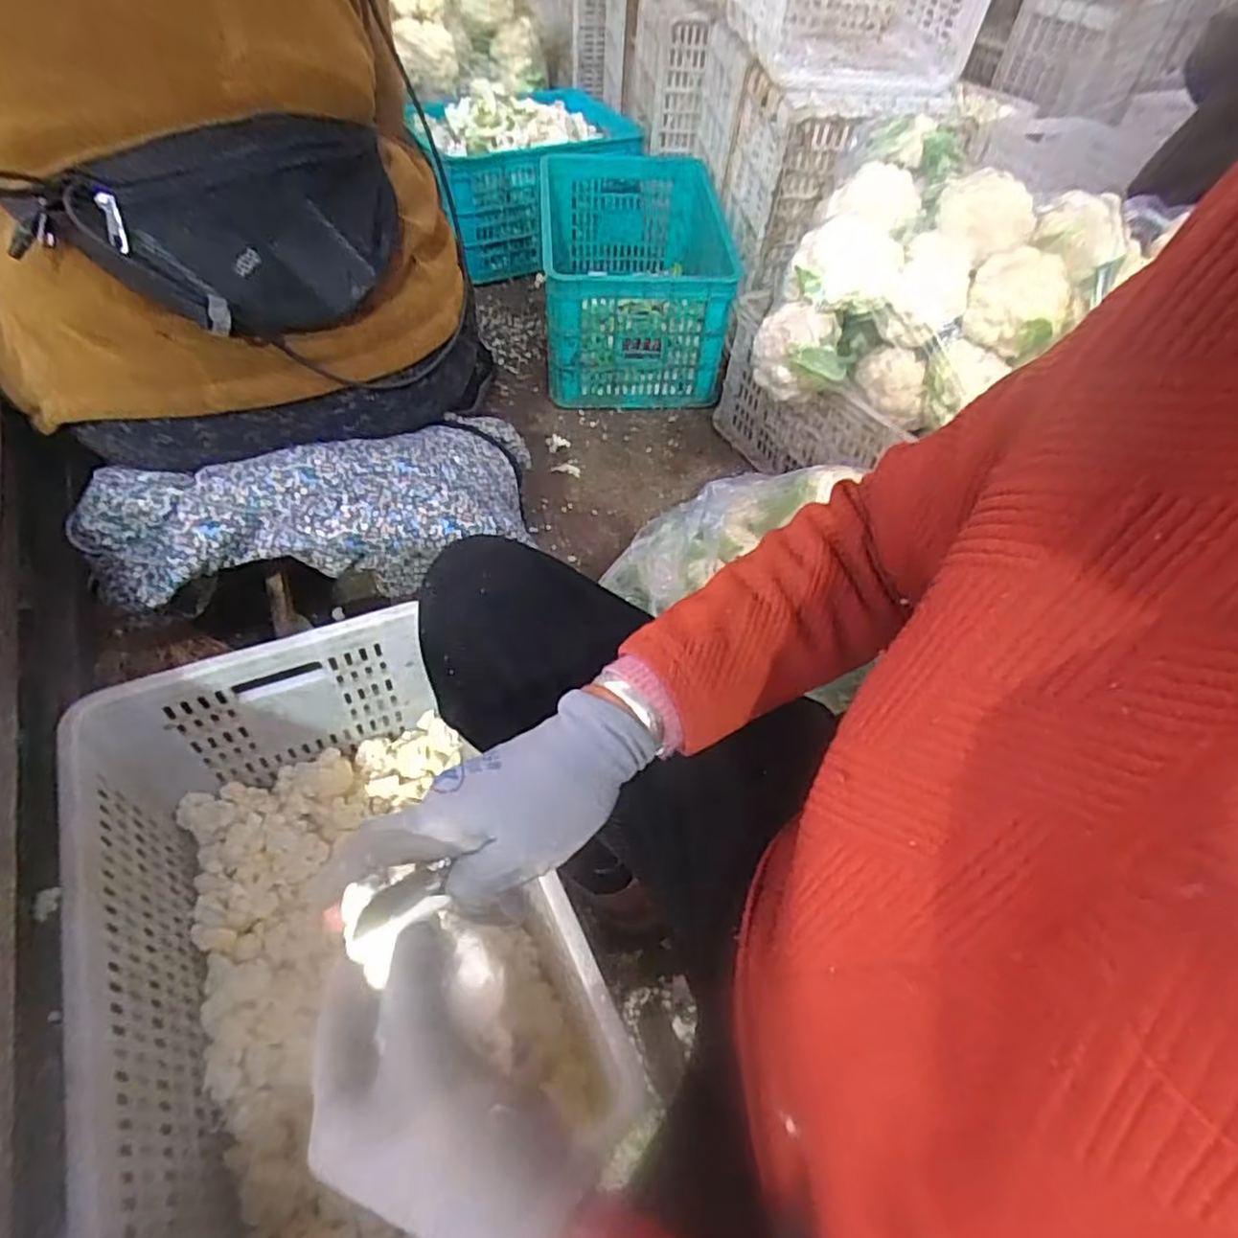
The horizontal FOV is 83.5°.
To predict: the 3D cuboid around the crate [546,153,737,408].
[{"bbox_3d":[0.031,-0.700,1.437,0.385,0.267,0.546,3,52,-2],"label":"crate"}]

